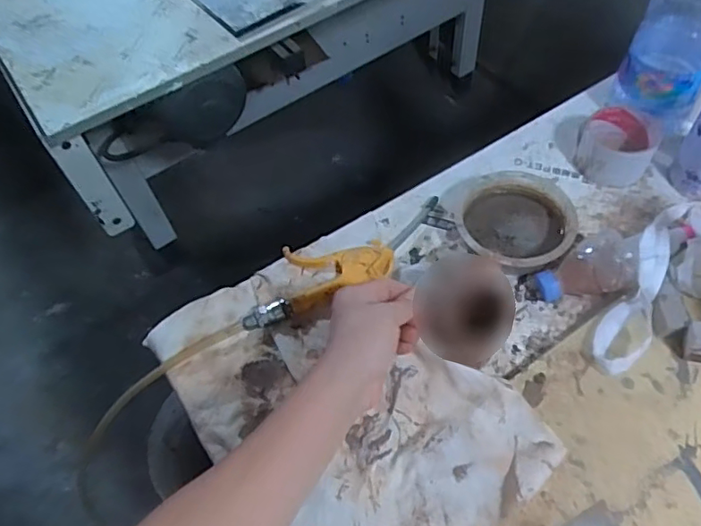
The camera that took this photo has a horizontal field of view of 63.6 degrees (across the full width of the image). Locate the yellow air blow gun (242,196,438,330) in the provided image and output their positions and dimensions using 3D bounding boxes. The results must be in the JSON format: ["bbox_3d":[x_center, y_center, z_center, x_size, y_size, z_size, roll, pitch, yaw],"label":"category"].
[{"bbox_3d":[-0.006,-0.009,0.630,0.254,0.023,0.081,-26,59,-15],"label":"yellow air blow gun"}]

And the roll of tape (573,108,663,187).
[{"bbox_3d":[0.317,-0.138,0.674,0.083,0.048,0.080,-1,56,2],"label":"roll of tape"}]

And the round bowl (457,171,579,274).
[{"bbox_3d":[0.180,-0.045,0.620,0.121,0.034,0.124,0,56,3],"label":"round bowl"}]

